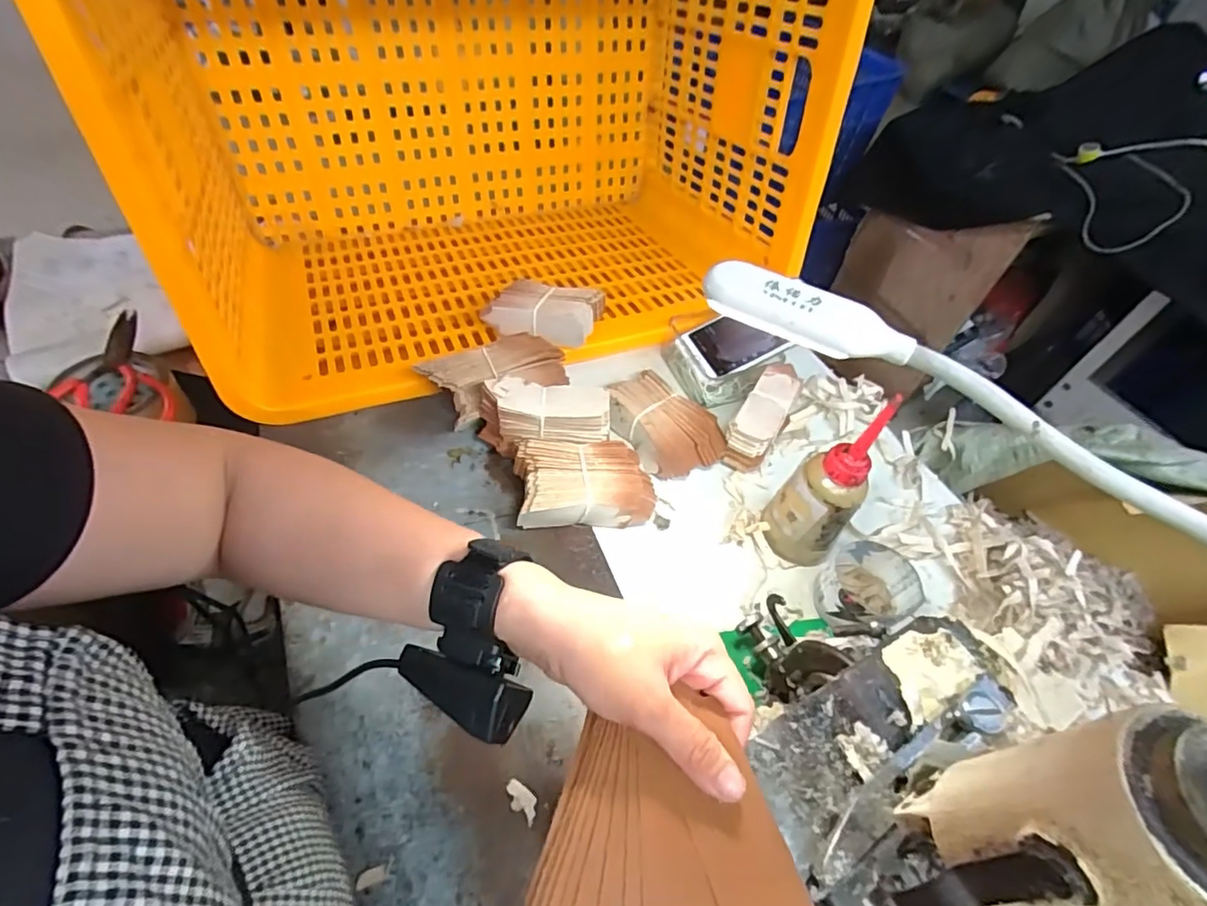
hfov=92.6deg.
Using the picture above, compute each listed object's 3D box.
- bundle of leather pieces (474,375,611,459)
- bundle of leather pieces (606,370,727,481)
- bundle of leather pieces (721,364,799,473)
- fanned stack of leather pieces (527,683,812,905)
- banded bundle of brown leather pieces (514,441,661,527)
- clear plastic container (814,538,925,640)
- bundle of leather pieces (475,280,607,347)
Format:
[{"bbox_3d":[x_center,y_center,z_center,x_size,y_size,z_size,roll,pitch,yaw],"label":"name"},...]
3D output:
[{"bbox_3d":[-0.053,-0.038,0.523,0.115,0.047,0.045,0,48,-5],"label":"bundle of leather pieces"},{"bbox_3d":[0.058,-0.028,0.567,0.074,0.036,0.117,-31,62,-27],"label":"bundle of leather pieces"},{"bbox_3d":[0.159,-0.036,0.574,0.045,0.055,0.113,28,55,14],"label":"bundle of leather pieces"},{"bbox_3d":[0.024,0.165,0.249,0.108,0.018,0.097,-9,54,-9],"label":"fanned stack of leather pieces"},{"bbox_3d":[-0.017,0.027,0.514,0.121,0.040,0.079,-6,54,-12],"label":"banded bundle of brown leather pieces"},{"bbox_3d":[0.216,0.114,0.481,0.078,0.043,0.068,-18,57,-20],"label":"clear plastic container"},{"bbox_3d":[-0.065,-0.152,0.615,0.121,0.033,0.069,9,52,0],"label":"bundle of leather pieces"}]

